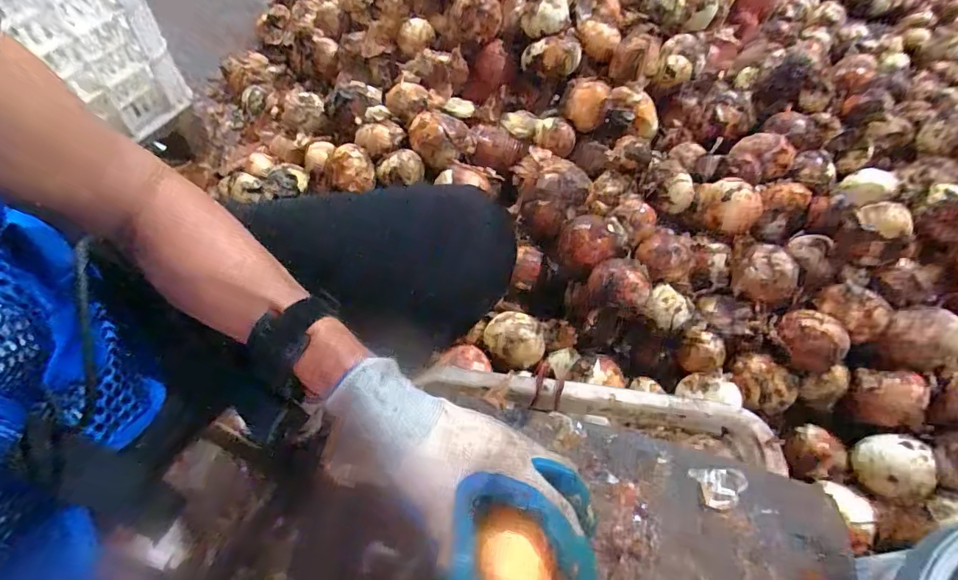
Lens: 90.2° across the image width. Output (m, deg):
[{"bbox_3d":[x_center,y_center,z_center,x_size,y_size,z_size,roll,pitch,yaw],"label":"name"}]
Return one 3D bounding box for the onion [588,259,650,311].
[{"bbox_3d":[0.200,-0.007,0.673,0.076,0.055,0.071,37,61,18],"label":"onion"}]

